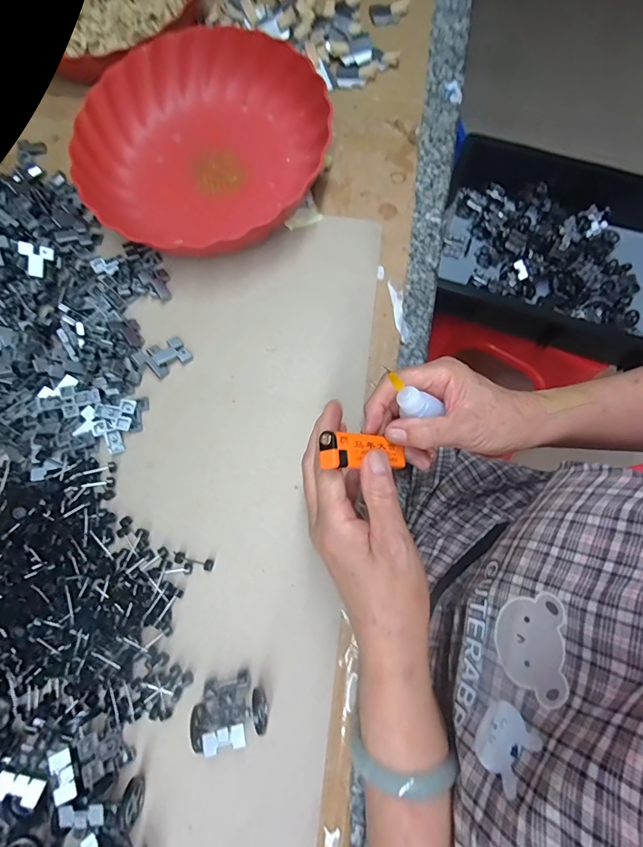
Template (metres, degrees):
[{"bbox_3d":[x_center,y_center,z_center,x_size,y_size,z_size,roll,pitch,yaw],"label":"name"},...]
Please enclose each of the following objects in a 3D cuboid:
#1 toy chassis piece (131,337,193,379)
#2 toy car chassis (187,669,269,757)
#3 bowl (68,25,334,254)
[{"bbox_3d":[-0.147,-0.063,0.360,0.045,0.010,0.033,-34,78,-10],"label":"toy chassis piece"},{"bbox_3d":[-0.065,0.199,0.272,0.050,0.035,0.034,-12,75,-4],"label":"toy car chassis"},{"bbox_3d":[-0.122,-0.295,0.405,0.254,0.059,0.254,0,75,-1],"label":"bowl"}]

